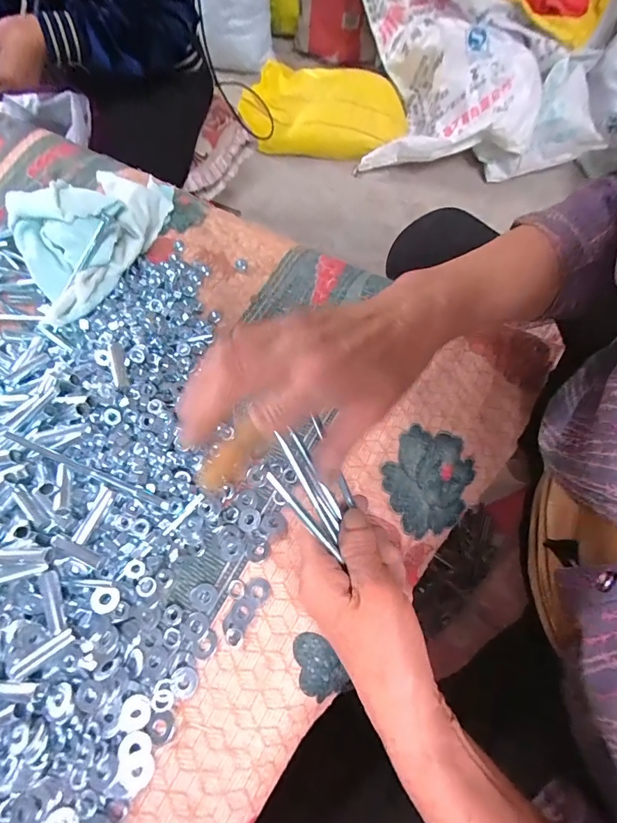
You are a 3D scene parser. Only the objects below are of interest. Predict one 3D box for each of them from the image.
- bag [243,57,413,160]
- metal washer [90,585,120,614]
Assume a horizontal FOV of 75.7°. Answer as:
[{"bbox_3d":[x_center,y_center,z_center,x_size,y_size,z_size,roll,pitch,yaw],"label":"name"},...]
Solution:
[{"bbox_3d":[0.065,-0.932,1.220,0.466,0.148,0.210,8,67,7],"label":"bag"},{"bbox_3d":[-0.151,0.140,0.295,0.019,0.004,0.019,5,75,-19],"label":"metal washer"}]

